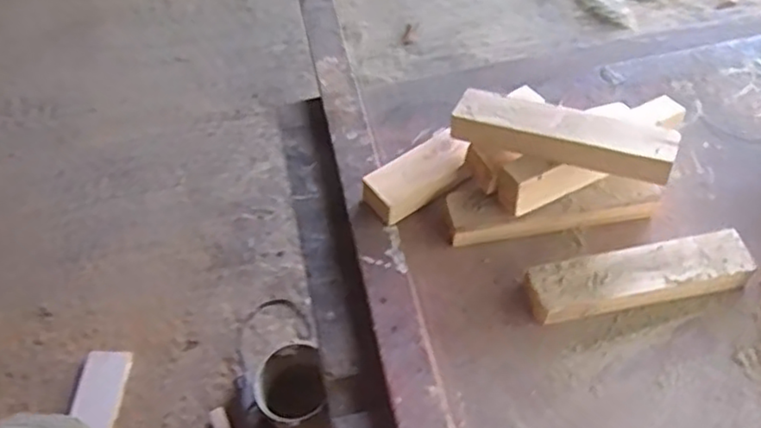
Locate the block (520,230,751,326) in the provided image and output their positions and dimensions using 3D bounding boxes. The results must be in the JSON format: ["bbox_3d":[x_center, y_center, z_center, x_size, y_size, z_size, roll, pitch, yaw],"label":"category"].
[{"bbox_3d":[0.292,0.075,0.758,0.247,0.047,0.063,-10,54,-5],"label":"block"}]

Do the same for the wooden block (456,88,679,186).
[{"bbox_3d":[0.204,-0.090,0.759,0.241,0.043,0.051,20,52,11],"label":"wooden block"}]

